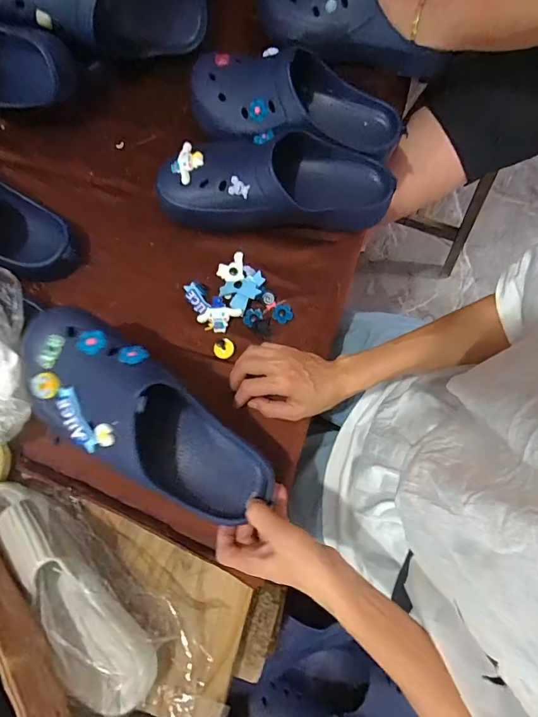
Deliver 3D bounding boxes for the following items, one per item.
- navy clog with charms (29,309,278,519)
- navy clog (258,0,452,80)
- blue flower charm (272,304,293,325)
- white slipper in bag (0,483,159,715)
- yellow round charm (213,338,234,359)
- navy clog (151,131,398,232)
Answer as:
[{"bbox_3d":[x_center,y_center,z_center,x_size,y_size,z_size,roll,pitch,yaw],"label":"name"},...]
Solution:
[{"bbox_3d":[-0.122,0.064,0.400,0.275,0.073,0.106,40,77,-10],"label":"navy clog with charms"},{"bbox_3d":[0.112,-0.469,0.545,0.271,0.099,0.084,23,79,5],"label":"navy clog"},{"bbox_3d":[0.016,-0.056,0.508,0.023,0.011,0.023,0,78,1],"label":"blue flower charm"},{"bbox_3d":[-0.204,0.227,0.406,0.080,0.087,0.259,-36,77,-9],"label":"white slipper in bag"},{"bbox_3d":[-0.056,-0.012,0.505,0.025,0.009,0.025,0,78,1],"label":"yellow round charm"},{"bbox_3d":[0.008,-0.221,0.510,0.285,0.089,0.109,0,74,0],"label":"navy clog"}]

